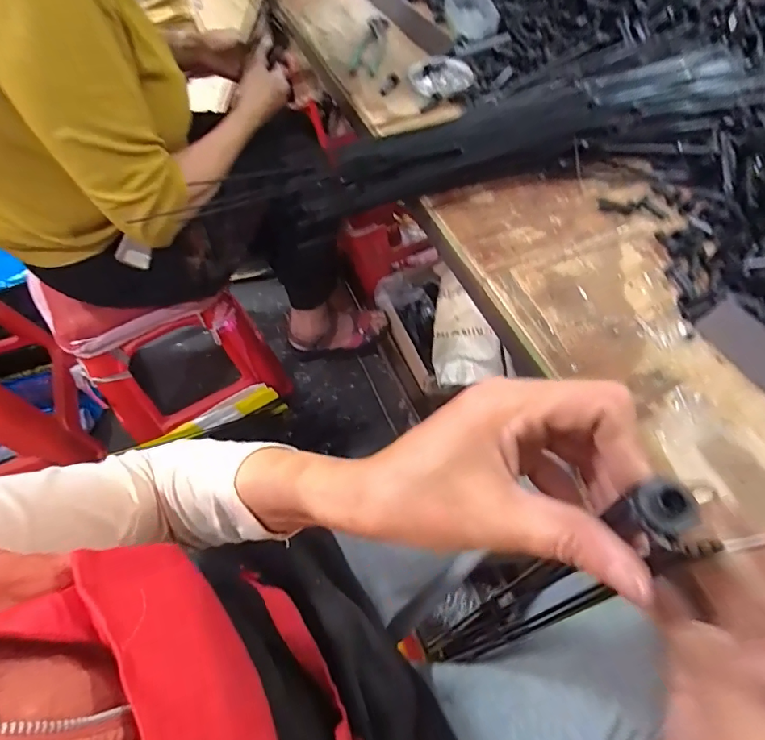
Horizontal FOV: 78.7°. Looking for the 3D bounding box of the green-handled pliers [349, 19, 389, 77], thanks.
[{"bbox_3d":[-0.022,-0.519,0.757,0.043,0.026,0.149,9,60,5],"label":"green-handled pliers"}]

